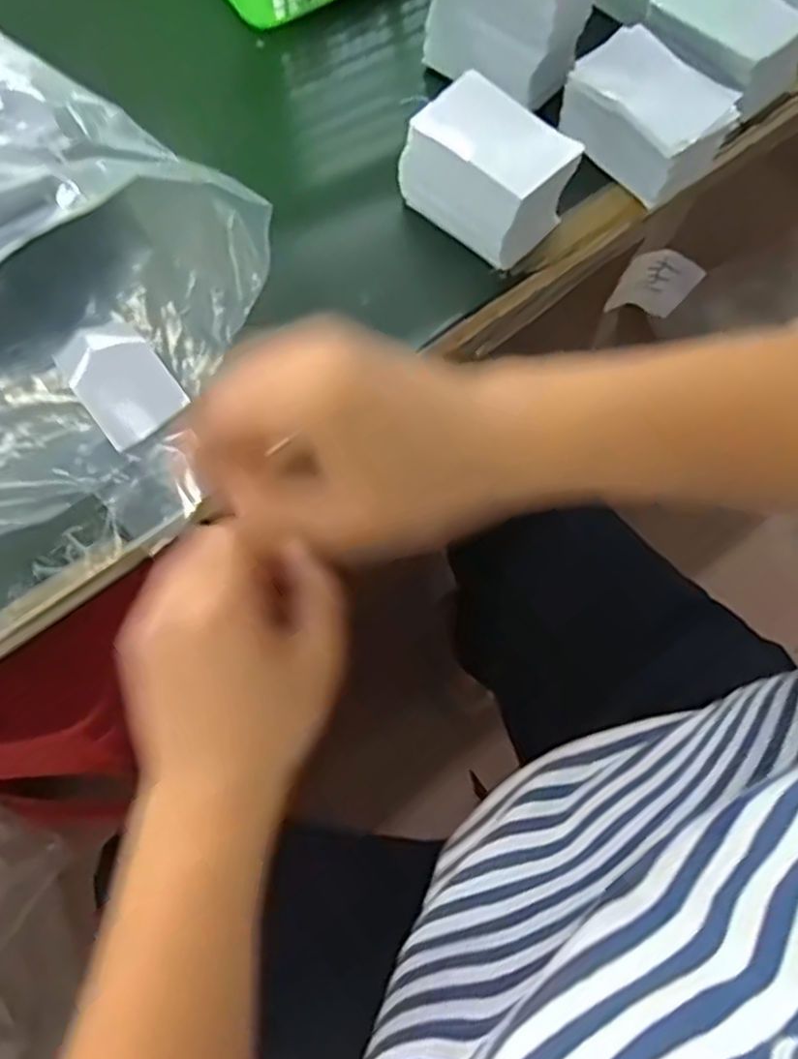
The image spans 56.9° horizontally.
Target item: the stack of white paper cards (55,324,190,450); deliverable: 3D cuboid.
[{"bbox_3d":[-0.161,-0.088,0.423,0.050,0.014,0.092,-37,73,-11],"label":"stack of white paper cards"}]

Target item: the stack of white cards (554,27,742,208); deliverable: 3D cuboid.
[{"bbox_3d":[0.157,-0.258,0.460,0.062,0.051,0.098,-34,72,-10],"label":"stack of white cards"}]

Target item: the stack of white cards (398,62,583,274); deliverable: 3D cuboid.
[{"bbox_3d":[0.051,-0.213,0.436,0.053,0.061,0.091,-41,74,-12],"label":"stack of white cards"}]

